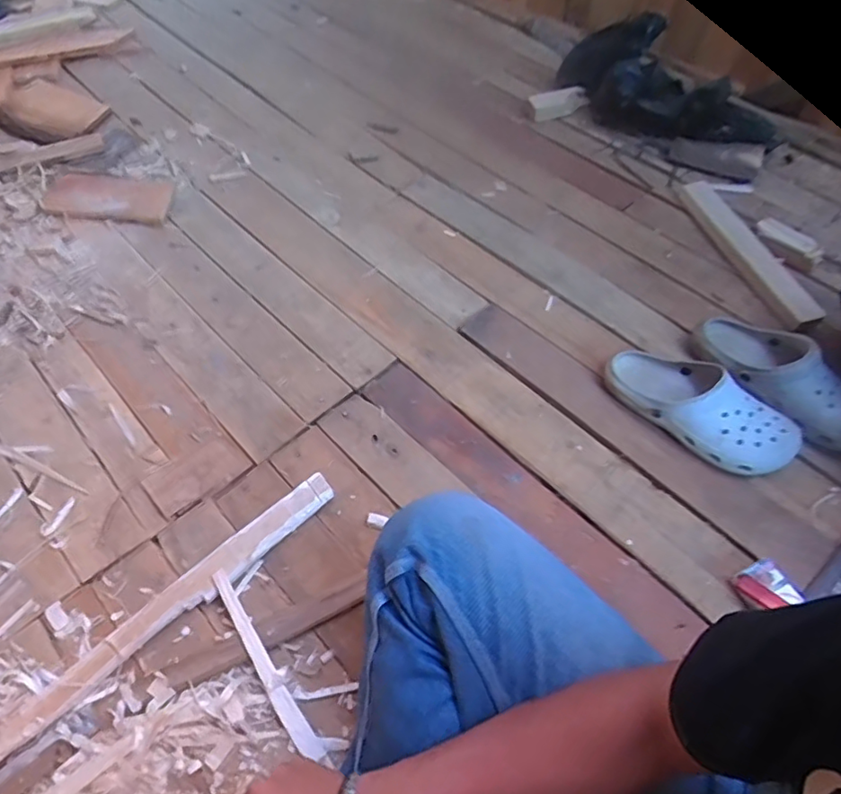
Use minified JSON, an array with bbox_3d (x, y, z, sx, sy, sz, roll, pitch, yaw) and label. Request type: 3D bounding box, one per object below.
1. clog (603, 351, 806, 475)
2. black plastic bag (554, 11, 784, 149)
[{"bbox_3d":[0.404,0.014,0.806,0.273,0.079,0.118,34,62,19],"label":"clog"},{"bbox_3d":[0.605,-0.707,1.330,0.585,0.214,0.217,22,58,-4],"label":"black plastic bag"}]

